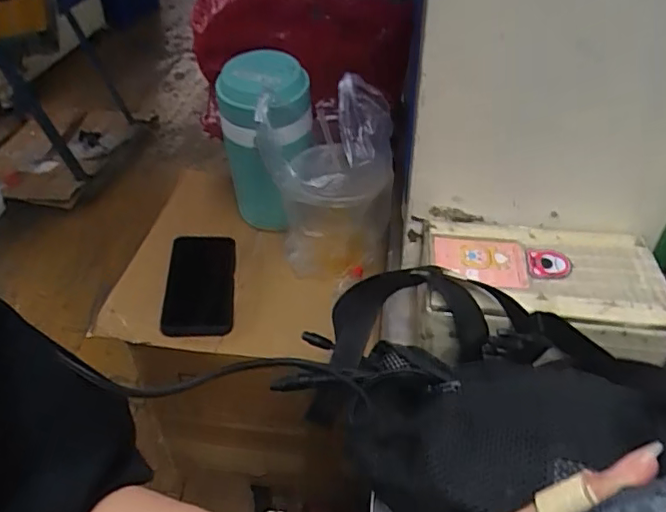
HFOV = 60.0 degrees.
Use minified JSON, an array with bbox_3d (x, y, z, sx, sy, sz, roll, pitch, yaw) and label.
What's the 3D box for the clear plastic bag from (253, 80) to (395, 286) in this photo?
[{"bbox_3d":[-0.005,-0.083,0.672,0.142,0.232,0.112,7,41,8],"label":"clear plastic bag"}]

